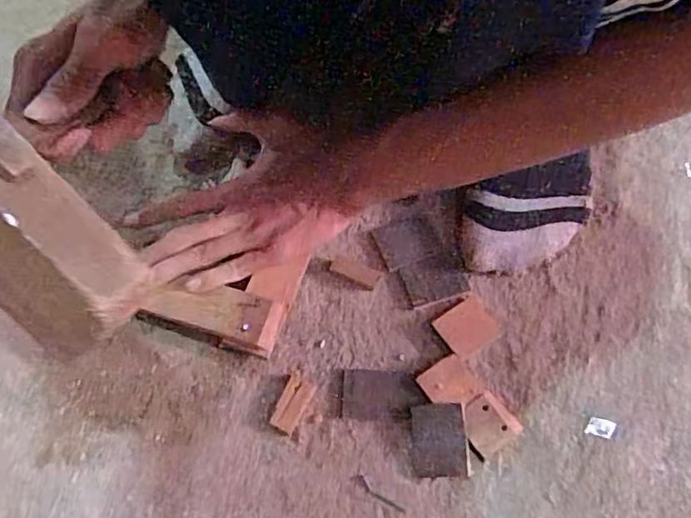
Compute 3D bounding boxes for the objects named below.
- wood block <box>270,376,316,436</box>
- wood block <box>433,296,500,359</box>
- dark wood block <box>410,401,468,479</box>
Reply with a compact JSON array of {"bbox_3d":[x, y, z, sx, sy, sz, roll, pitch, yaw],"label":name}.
[{"bbox_3d":[-0.038,0.102,0.417,0.019,0.004,0.038,26,67,13],"label":"wood block"},{"bbox_3d":[0.088,0.050,0.439,0.039,0.004,0.034,-33,68,-15],"label":"wood block"},{"bbox_3d":[0.064,0.124,0.408,0.038,0.006,0.047,-7,66,13],"label":"dark wood block"}]

